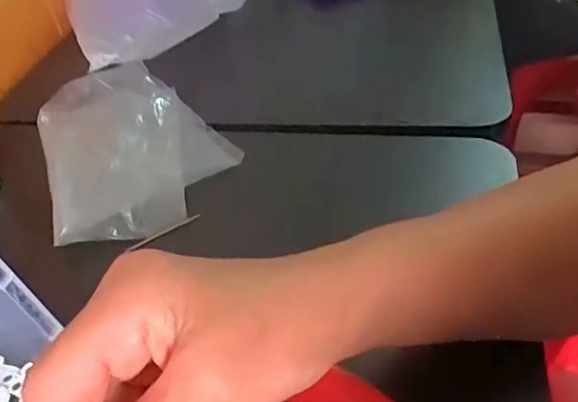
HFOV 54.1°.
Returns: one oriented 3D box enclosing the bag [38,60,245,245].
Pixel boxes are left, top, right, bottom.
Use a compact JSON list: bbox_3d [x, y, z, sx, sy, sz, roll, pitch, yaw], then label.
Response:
[{"bbox_3d":[-0.136,-0.056,0.490,0.143,0.021,0.219,-19,43,-13],"label":"bag"}]

